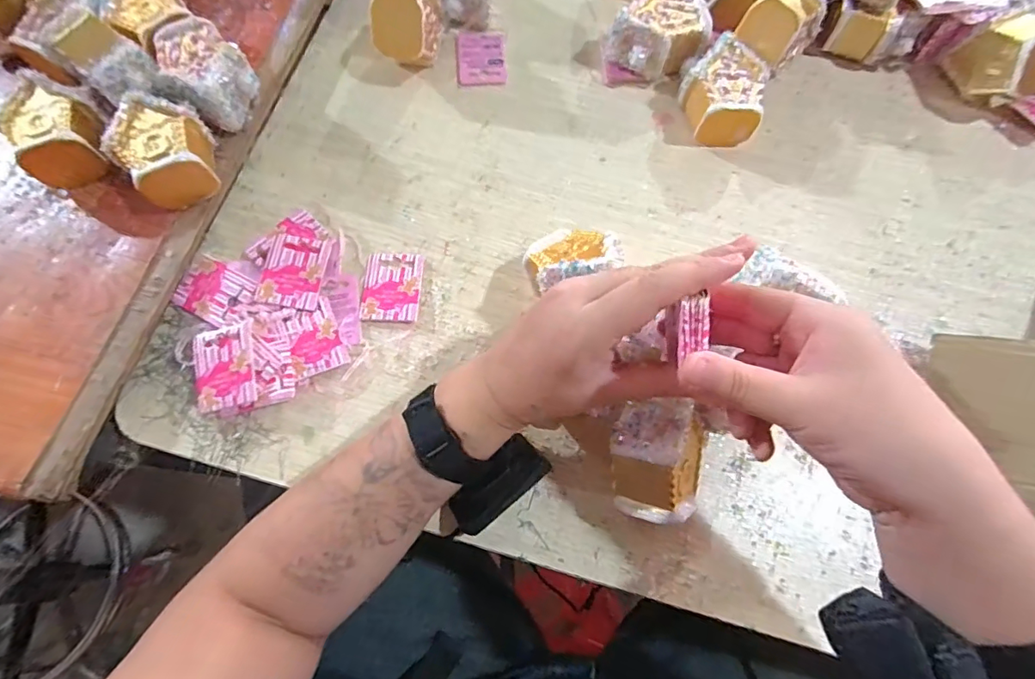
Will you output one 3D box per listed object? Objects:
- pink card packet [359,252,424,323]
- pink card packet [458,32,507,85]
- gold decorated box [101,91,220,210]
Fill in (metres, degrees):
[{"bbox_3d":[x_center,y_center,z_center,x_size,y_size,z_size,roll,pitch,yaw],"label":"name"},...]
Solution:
[{"bbox_3d":[-0.100,-0.043,0.412,0.045,0.004,0.061,4,70,0],"label":"pink card packet"},{"bbox_3d":[-0.035,-0.270,0.492,0.045,0.008,0.059,-1,70,-2],"label":"pink card packet"},{"bbox_3d":[-0.274,-0.146,0.405,0.067,0.049,0.080,-42,76,-12],"label":"gold decorated box"}]

